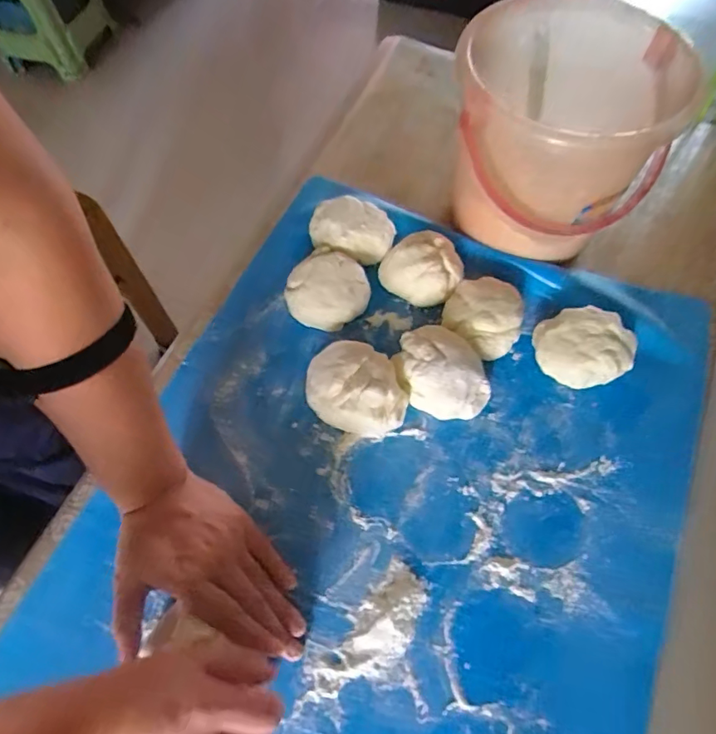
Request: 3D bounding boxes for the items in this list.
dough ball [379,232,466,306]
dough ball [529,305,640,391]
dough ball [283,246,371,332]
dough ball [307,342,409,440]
[{"bbox_3d":[0.070,-0.109,0.544,0.083,0.052,0.067,16,65,9],"label":"dough ball"},{"bbox_3d":[0.223,-0.021,0.501,0.088,0.045,0.075,39,71,18],"label":"dough ball"},{"bbox_3d":[-0.032,-0.080,0.535,0.078,0.050,0.081,-1,64,1],"label":"dough ball"},{"bbox_3d":[-0.001,0.019,0.485,0.099,0.052,0.077,16,65,9],"label":"dough ball"}]

